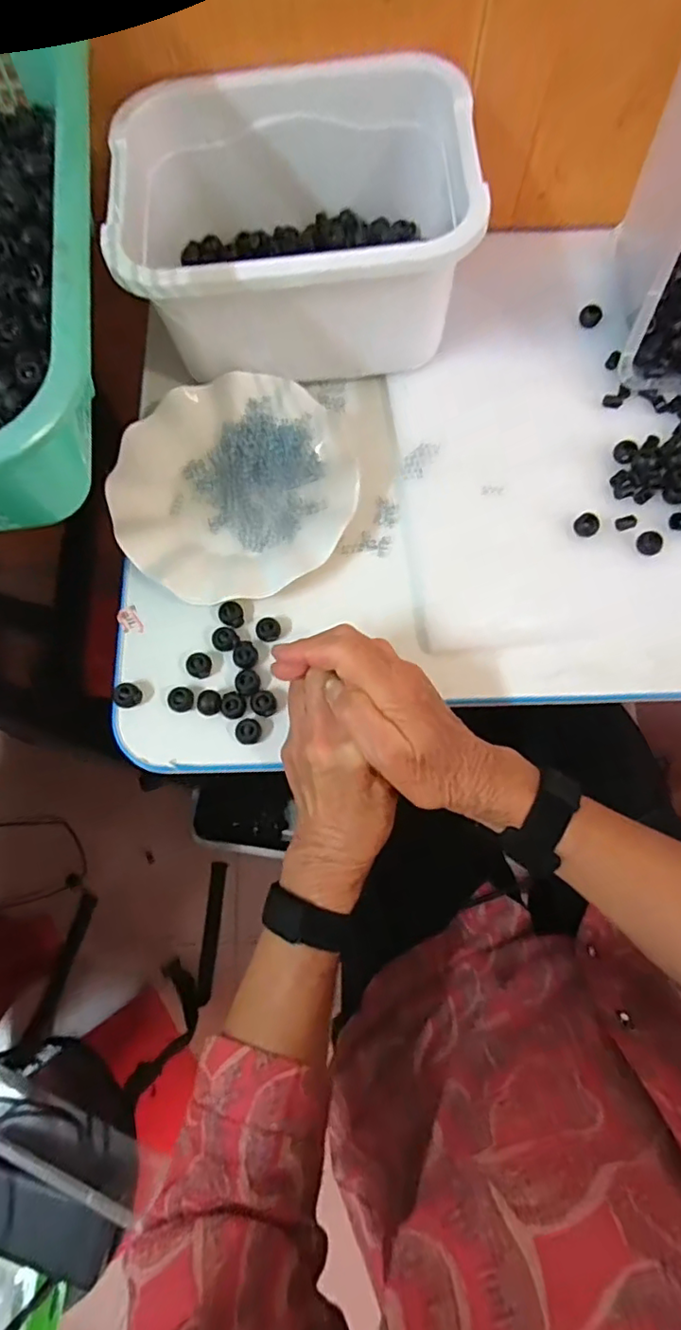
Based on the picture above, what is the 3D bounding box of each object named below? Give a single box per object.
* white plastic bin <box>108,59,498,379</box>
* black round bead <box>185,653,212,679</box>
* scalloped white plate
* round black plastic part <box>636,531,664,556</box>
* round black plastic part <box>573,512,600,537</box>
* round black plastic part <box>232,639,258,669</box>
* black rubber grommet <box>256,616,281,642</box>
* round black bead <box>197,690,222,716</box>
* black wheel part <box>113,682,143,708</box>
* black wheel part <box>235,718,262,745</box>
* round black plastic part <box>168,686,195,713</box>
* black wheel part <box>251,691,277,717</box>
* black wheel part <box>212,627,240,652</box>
[{"bbox_3d":[-0.034,-0.324,0.442,0.242,0.103,0.178,-4,74,-1],"label":"white plastic bin"},{"bbox_3d":[-0.104,0.000,0.434,0.018,0.008,0.018,0,78,0],"label":"black round bead"},{"bbox_3d":[-0.081,-0.132,0.446,0.174,0.017,0.172,0,78,0],"label":"scalloped white plate"},{"bbox_3d":[0.227,-0.090,0.434,0.018,0.010,0.017,0,78,0],"label":"round black plastic part"},{"bbox_3d":[0.182,-0.104,0.439,0.017,0.009,0.016,0,78,0],"label":"round black plastic part"},{"bbox_3d":[-0.068,-0.007,0.421,0.018,0.005,0.019,0,78,0],"label":"round black plastic part"},{"bbox_3d":[-0.052,-0.025,0.427,0.018,0.010,0.017,0,78,0],"label":"black rubber grommet"},{"bbox_3d":[-0.092,0.027,0.420,0.016,0.014,0.017,0,78,0],"label":"round black bead"},{"bbox_3d":[-0.149,0.021,0.415,0.018,0.009,0.017,0,78,0],"label":"black wheel part"},{"bbox_3d":[-0.063,0.045,0.405,0.018,0.008,0.018,0,78,0],"label":"black wheel part"},{"bbox_3d":[-0.111,0.024,0.412,0.017,0.011,0.018,0,78,0],"label":"round black plastic part"},{"bbox_3d":[-0.053,0.026,0.411,0.018,0.006,0.017,0,78,0],"label":"black wheel part"},{"bbox_3d":[-0.083,-0.018,0.425,0.020,0.009,0.017,32,80,6],"label":"black wheel part"}]

